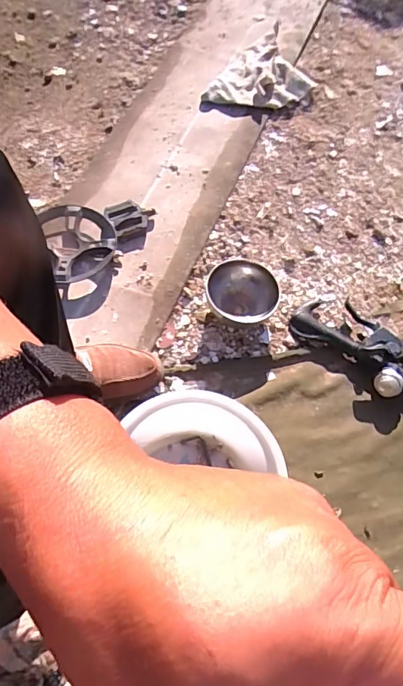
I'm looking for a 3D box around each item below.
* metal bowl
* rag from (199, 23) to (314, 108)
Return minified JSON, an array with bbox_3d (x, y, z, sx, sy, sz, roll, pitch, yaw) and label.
[{"bbox_3d":[0.071,-0.089,0.825,0.122,0.072,0.110,6,64,-2],"label":"metal bowl"},{"bbox_3d":[0.127,-0.600,1.072,0.247,0.063,0.189,-36,72,-19],"label":"rag"}]

